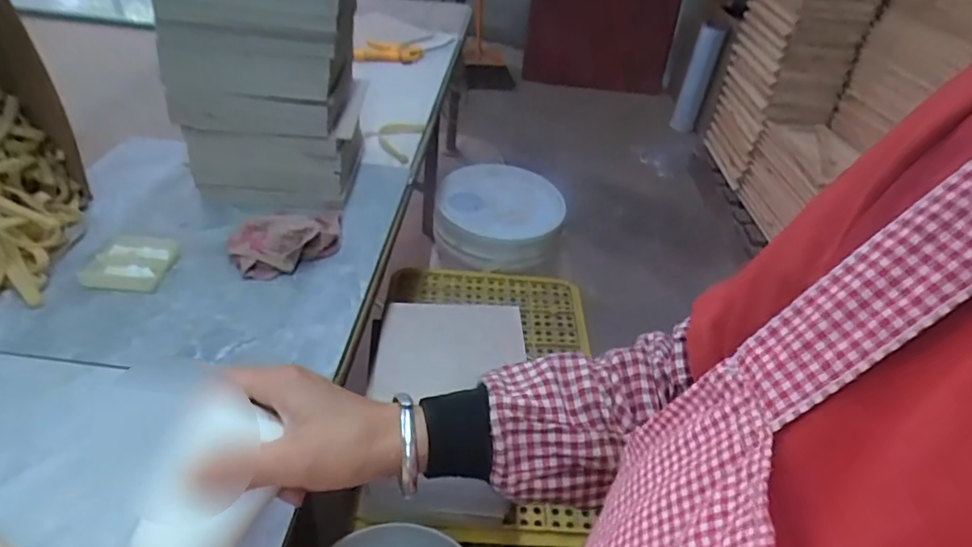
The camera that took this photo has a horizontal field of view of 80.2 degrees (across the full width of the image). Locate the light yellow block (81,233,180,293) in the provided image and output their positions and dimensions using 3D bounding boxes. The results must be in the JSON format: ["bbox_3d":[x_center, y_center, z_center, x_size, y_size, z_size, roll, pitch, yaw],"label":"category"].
[{"bbox_3d":[-0.367,-0.011,0.596,0.074,0.017,0.072,5,39,-3],"label":"light yellow block"}]

